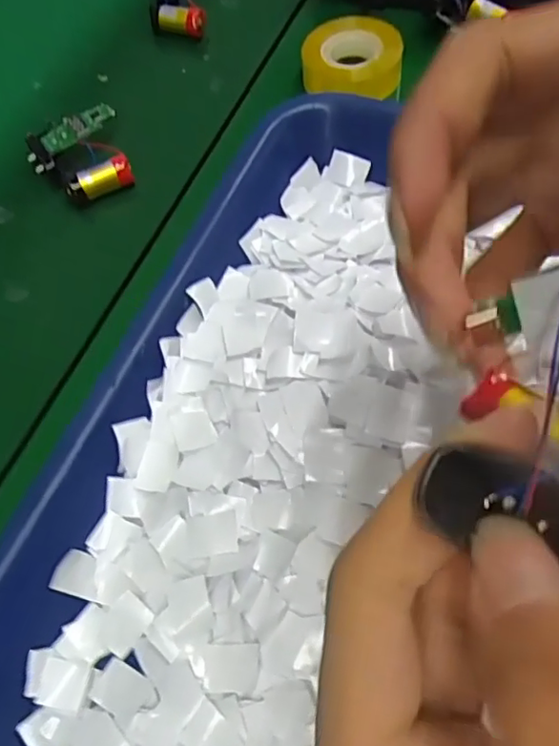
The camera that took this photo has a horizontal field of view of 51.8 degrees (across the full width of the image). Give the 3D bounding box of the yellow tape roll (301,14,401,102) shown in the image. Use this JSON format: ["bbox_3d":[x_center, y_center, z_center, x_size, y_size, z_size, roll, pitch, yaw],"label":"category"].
[{"bbox_3d":[0.043,-0.184,0.338,0.055,0.019,0.054,0,64,0],"label":"yellow tape roll"}]

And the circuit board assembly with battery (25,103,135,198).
[{"bbox_3d":[-0.111,-0.121,0.325,0.051,0.023,0.051,-25,66,-11],"label":"circuit board assembly with battery"}]

